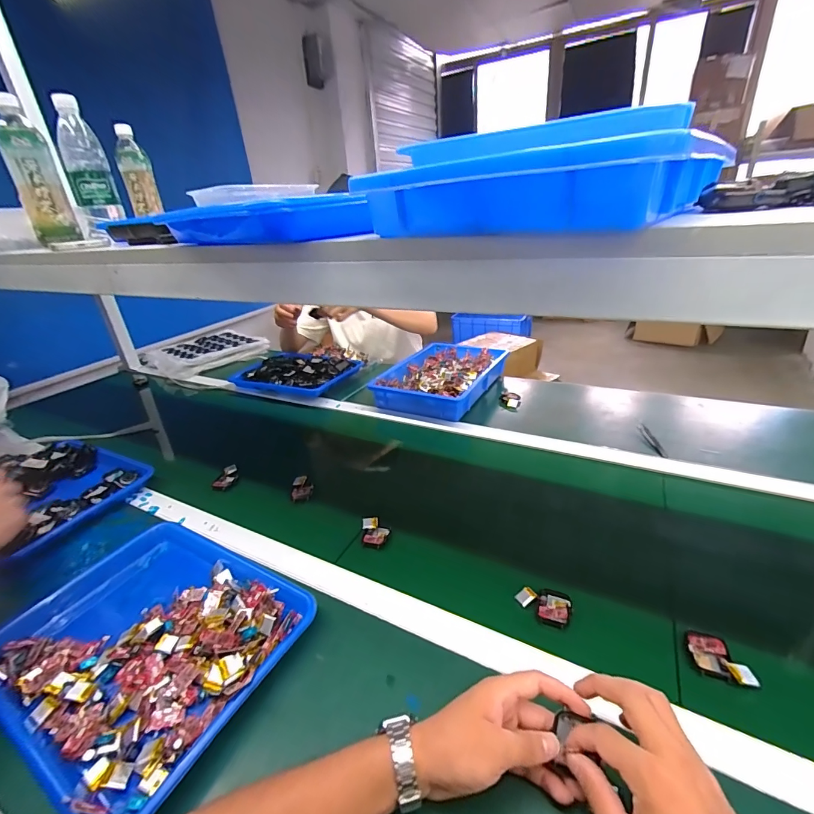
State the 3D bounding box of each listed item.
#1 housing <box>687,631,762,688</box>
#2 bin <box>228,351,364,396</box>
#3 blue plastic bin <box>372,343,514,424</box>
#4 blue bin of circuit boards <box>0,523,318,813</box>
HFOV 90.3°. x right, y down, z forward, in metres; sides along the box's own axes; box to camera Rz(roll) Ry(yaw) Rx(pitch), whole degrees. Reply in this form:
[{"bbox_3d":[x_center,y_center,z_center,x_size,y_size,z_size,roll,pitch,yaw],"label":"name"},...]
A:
[{"bbox_3d":[0.321,0.256,0.414,0.053,0.012,0.043,9,30,26],"label":"housing"},{"bbox_3d":[-0.334,-0.107,1.190,0.339,0.047,0.210,7,29,22],"label":"bin"},{"bbox_3d":[0.089,-0.081,1.059,0.256,0.055,0.348,12,31,30],"label":"blue plastic bin"},{"bbox_3d":[-0.302,0.275,0.483,0.335,0.053,0.260,11,31,28],"label":"blue bin of circuit boards"}]

